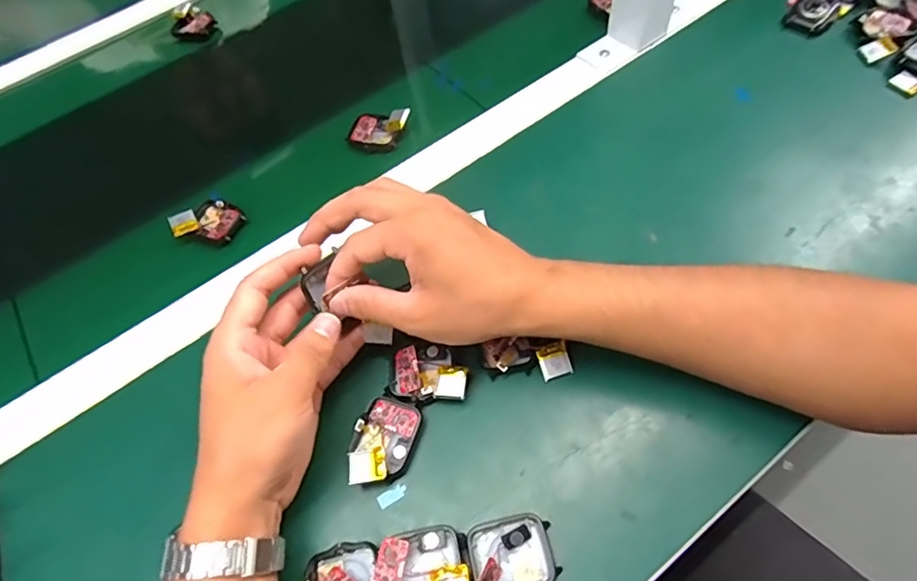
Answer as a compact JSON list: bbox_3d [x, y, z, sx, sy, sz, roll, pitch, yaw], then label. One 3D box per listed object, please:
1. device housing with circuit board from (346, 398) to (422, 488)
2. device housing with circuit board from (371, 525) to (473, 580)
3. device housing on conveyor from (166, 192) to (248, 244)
[{"bbox_3d":[-0.045,0.092,0.322,0.035,0.013,0.054,9,60,13],"label":"device housing with circuit board"},{"bbox_3d":[-0.020,0.149,0.281,0.048,0.014,0.045,-15,58,-2],"label":"device housing with circuit board"},{"bbox_3d":[-0.201,-0.055,0.429,0.046,0.010,0.047,31,67,23],"label":"device housing on conveyor"}]

